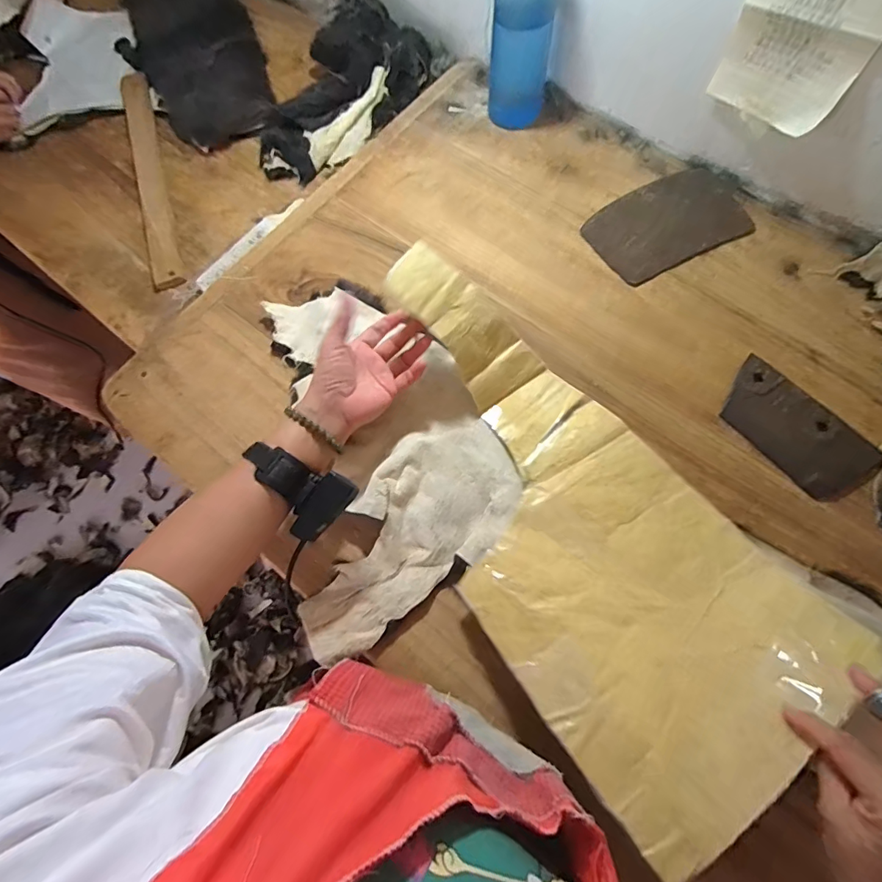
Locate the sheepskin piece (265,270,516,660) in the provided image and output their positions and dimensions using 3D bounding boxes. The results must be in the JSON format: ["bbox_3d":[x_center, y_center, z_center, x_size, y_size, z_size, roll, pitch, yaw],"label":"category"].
[{"bbox_3d":[-0.057,0.001,0.541,0.248,0.034,0.428,-12,70,-2],"label":"sheepskin piece"}]

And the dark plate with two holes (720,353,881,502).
[{"bbox_3d":[0.403,-0.013,0.528,0.089,0.007,0.169,-43,72,-3],"label":"dark plate with two holes"}]

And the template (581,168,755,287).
[{"bbox_3d":[0.311,-0.301,0.638,0.212,0.006,0.133,-26,73,-4],"label":"template"}]

